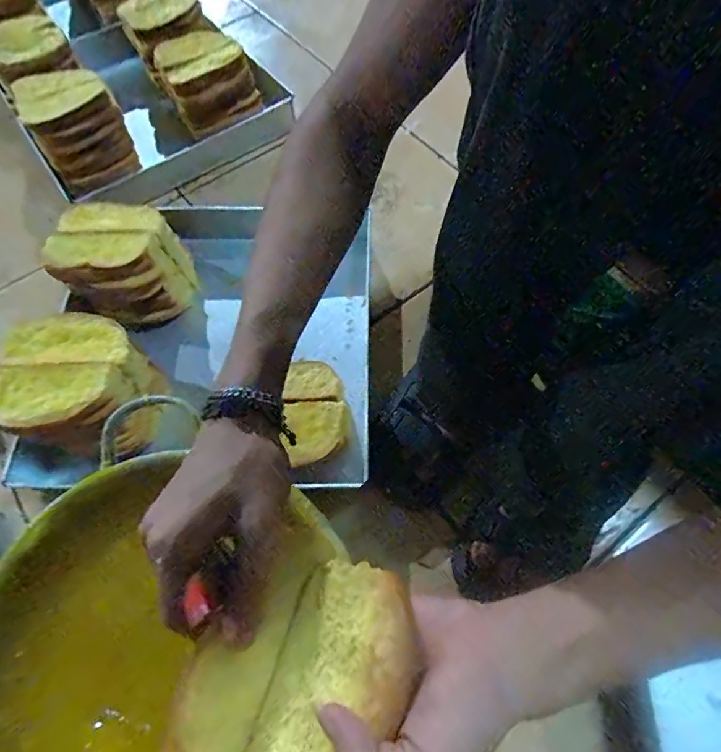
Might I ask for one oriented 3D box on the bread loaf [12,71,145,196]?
[{"bbox_3d":[-0.441,-0.381,0.716,0.129,0.131,0.149,-40,69,-16],"label":"bread loaf"}]

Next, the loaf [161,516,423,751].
[{"bbox_3d":[-0.032,0.156,0.241,0.099,0.049,0.127,28,68,15],"label":"loaf"}]

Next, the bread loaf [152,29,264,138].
[{"bbox_3d":[-0.253,-0.489,0.760,0.134,0.076,0.151,-27,66,-11],"label":"bread loaf"}]

